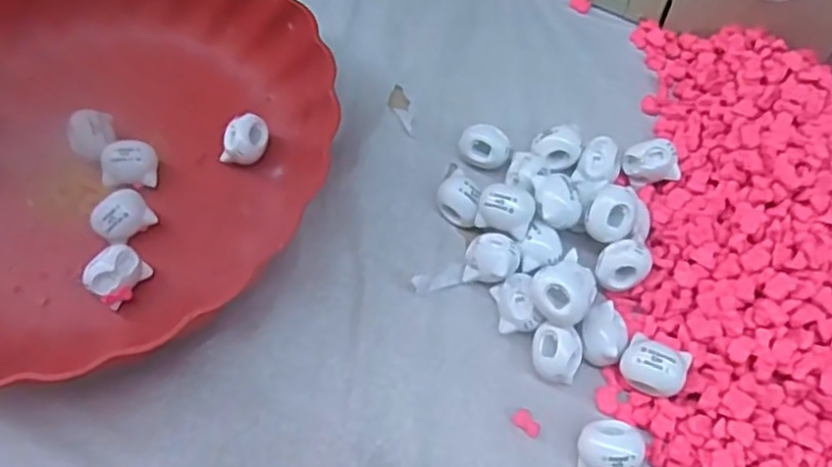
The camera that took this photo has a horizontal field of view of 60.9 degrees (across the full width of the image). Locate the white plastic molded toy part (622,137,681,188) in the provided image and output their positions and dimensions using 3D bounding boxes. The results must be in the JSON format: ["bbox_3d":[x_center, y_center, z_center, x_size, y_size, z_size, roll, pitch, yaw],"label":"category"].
[{"bbox_3d":[0.115,-0.034,0.341,0.022,0.016,0.018,-8,62,-5],"label":"white plastic molded toy part"}]

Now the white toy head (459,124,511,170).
[{"bbox_3d":[0.034,-0.042,0.356,0.024,0.016,0.019,14,62,7],"label":"white toy head"}]

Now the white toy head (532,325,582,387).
[{"bbox_3d":[0.059,0.053,0.304,0.020,0.019,0.022,0,62,-1],"label":"white toy head"}]

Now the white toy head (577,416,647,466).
[{"bbox_3d":[0.078,0.087,0.286,0.025,0.017,0.022,7,62,3],"label":"white toy head"}]

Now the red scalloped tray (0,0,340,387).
[{"bbox_3d":[-0.166,-0.047,0.341,0.237,0.037,0.244,37,67,17],"label":"red scalloped tray"}]

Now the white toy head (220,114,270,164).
[{"bbox_3d":[-0.085,-0.047,0.356,0.016,0.017,0.026,32,66,15],"label":"white toy head"}]

